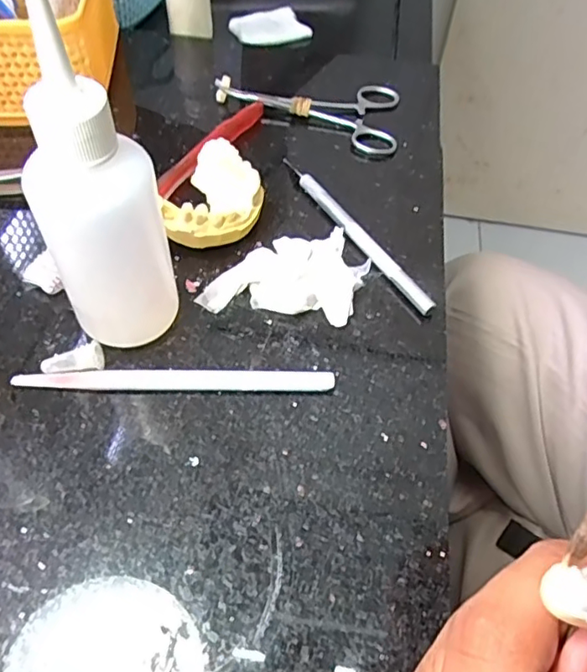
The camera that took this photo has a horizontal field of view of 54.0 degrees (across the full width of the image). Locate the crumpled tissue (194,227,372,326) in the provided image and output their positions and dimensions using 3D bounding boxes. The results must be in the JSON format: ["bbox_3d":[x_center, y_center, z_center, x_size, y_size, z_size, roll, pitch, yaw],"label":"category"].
[{"bbox_3d":[-0.003,-0.035,0.292,0.077,0.011,0.056,8,54,2],"label":"crumpled tissue"}]

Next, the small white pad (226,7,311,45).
[{"bbox_3d":[-0.020,-0.262,0.489,0.060,0.006,0.040,-18,71,-8],"label":"small white pad"}]

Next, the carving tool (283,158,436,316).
[{"bbox_3d":[0.031,-0.059,0.315,0.007,0.008,0.135,-26,60,-21],"label":"carving tool"}]

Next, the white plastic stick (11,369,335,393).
[{"bbox_3d":[-0.051,0.020,0.254,0.137,0.004,0.009,1,54,-3],"label":"white plastic stick"}]

